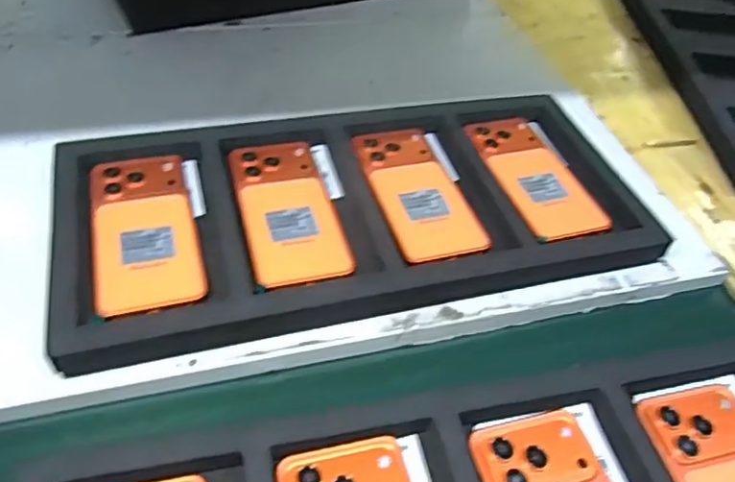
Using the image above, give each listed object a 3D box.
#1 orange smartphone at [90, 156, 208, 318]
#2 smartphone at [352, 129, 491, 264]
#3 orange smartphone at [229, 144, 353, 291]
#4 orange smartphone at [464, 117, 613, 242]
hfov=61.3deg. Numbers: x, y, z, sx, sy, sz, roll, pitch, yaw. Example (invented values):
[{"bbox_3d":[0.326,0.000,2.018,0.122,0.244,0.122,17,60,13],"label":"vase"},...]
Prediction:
[{"bbox_3d":[-0.176,-0.011,0.490,0.076,0.013,0.158,-9,47,-17],"label":"orange smartphone"},{"bbox_3d":[0.044,-0.047,0.553,0.076,0.007,0.162,-8,46,-16],"label":"smartphone"},{"bbox_3d":[-0.068,-0.029,0.524,0.077,0.010,0.164,-8,46,-15],"label":"orange smartphone"},{"bbox_3d":[0.159,-0.065,0.588,0.080,0.010,0.164,-8,46,-15],"label":"orange smartphone"}]

